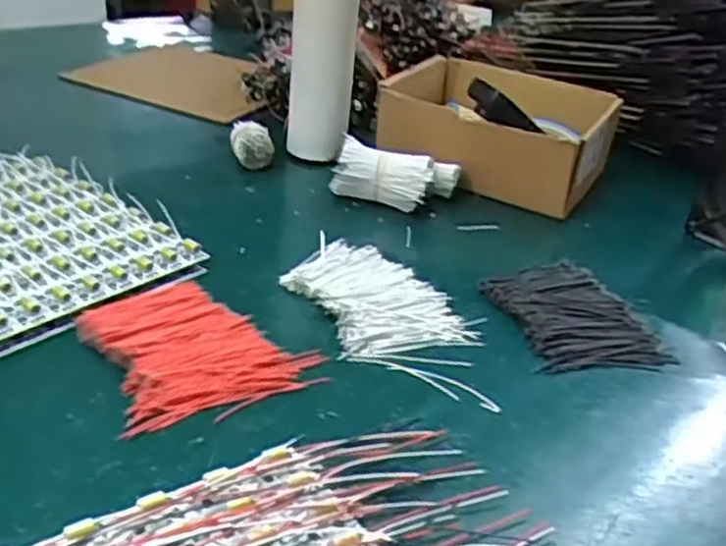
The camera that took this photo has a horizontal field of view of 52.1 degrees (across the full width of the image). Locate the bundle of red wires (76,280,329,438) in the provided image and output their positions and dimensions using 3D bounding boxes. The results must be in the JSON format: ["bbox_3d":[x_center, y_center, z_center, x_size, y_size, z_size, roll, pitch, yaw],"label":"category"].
[{"bbox_3d":[-0.108,0.044,0.488,0.127,0.014,0.130,-11,32,-28],"label":"bundle of red wires"}]

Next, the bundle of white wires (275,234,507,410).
[{"bbox_3d":[0.018,0.026,0.548,0.100,0.014,0.216,-13,34,-32],"label":"bundle of white wires"}]

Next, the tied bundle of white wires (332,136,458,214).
[{"bbox_3d":[0.031,-0.093,0.718,0.116,0.054,0.058,9,28,5],"label":"tied bundle of white wires"}]

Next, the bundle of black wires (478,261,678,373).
[{"bbox_3d":[0.158,0.030,0.562,0.101,0.018,0.120,-2,29,-14],"label":"bundle of black wires"}]

